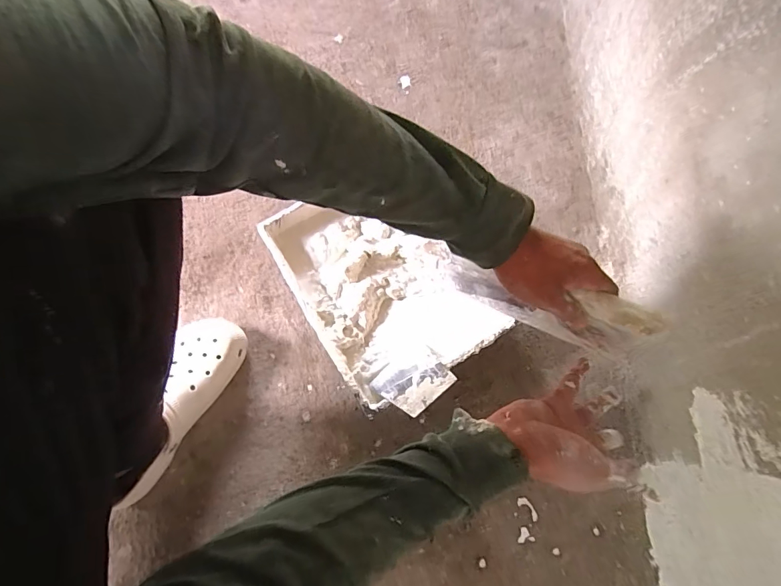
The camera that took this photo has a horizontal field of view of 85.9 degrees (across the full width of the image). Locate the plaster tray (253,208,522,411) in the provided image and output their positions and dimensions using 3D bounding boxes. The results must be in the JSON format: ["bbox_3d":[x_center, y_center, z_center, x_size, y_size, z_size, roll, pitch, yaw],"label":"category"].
[{"bbox_3d":[-0.010,-0.020,0.643,0.254,0.073,0.327,-31,75,-9],"label":"plaster tray"}]

